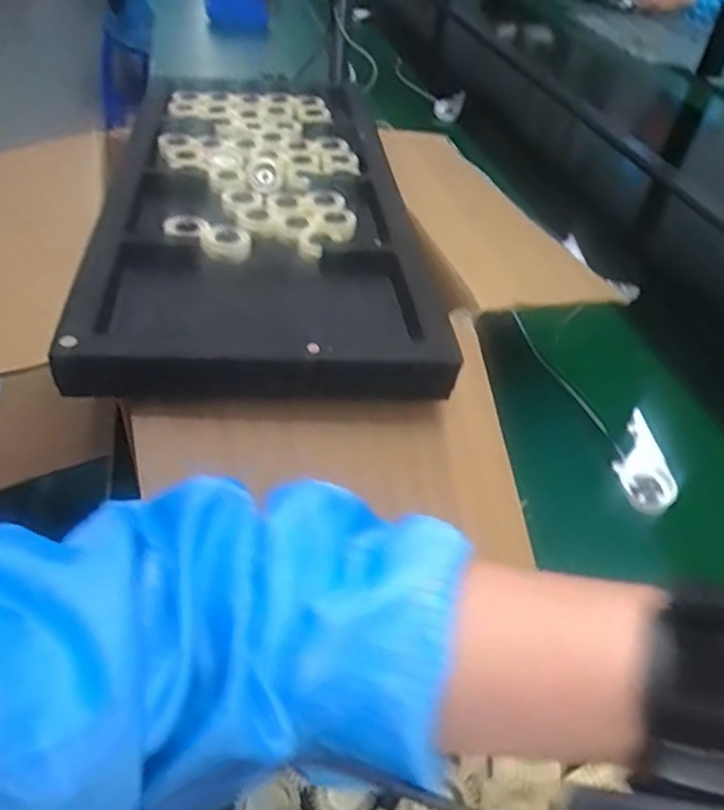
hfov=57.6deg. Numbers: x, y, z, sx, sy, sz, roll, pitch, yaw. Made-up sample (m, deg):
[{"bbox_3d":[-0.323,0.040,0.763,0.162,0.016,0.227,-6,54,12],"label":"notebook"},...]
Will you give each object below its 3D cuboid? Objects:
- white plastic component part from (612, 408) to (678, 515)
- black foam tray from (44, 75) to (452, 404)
[{"bbox_3d":[0.237,0.053,0.565,0.052,0.028,0.081,-17,64,-23],"label":"white plastic component part"},{"bbox_3d":[-0.094,-0.201,0.592,0.235,0.042,0.620,-1,42,-9],"label":"black foam tray"}]

